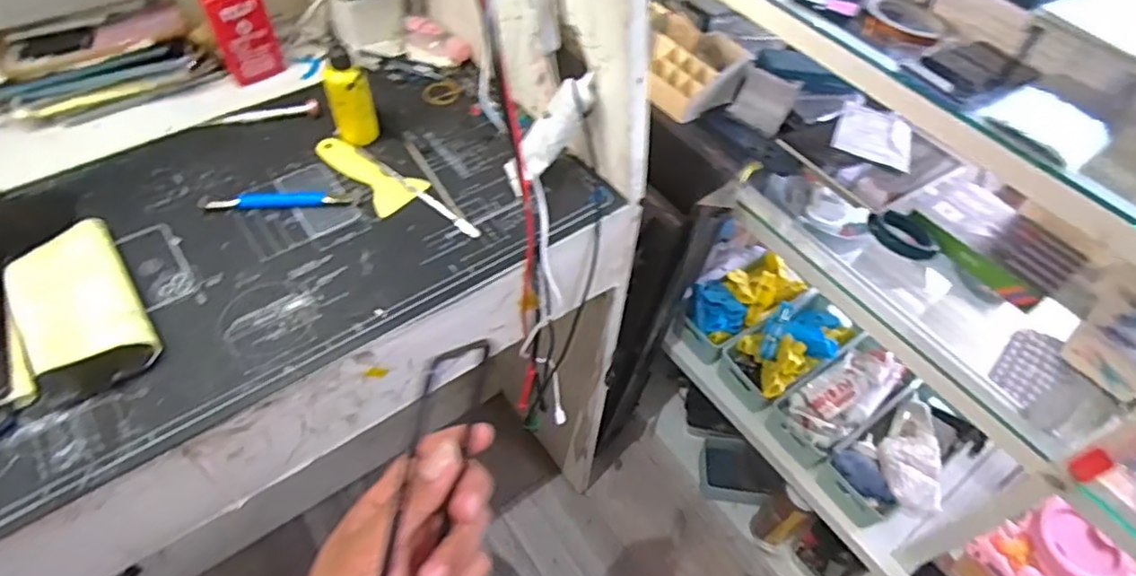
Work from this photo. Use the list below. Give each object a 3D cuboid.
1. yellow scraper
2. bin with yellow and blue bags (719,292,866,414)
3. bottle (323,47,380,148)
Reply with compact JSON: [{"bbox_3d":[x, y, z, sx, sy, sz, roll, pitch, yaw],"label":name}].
[{"bbox_3d":[-0.197,-0.112,0.601,0.119,0.004,0.054,32,57,19],"label":"yellow scraper"},{"bbox_3d":[0.370,0.096,1.022,0.246,0.084,0.117,-29,60,-23],"label":"bin with yellow and blue bags"},{"bbox_3d":[-0.208,-0.182,0.600,0.039,0.085,0.038,-13,55,-14],"label":"bottle"}]

